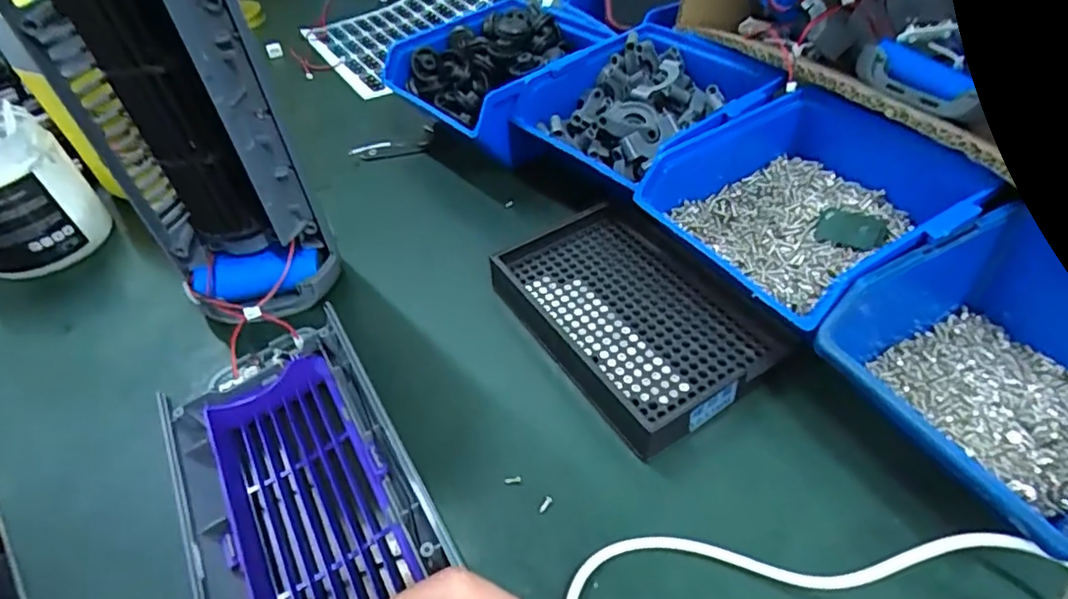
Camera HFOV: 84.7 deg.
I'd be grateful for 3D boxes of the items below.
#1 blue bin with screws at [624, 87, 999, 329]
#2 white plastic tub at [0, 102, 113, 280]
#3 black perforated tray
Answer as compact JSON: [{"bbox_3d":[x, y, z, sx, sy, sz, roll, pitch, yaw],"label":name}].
[{"bbox_3d":[0.146,-0.051,0.308,0.147,0.056,0.122,-27,52,-20],"label":"blue bin with screws"},{"bbox_3d":[-0.330,-0.066,0.372,0.076,0.080,0.075,34,58,29],"label":"white plastic tub"},{"bbox_3d":[0.050,0.002,0.304,0.097,0.019,0.140,-29,53,-21],"label":"black perforated tray"}]

